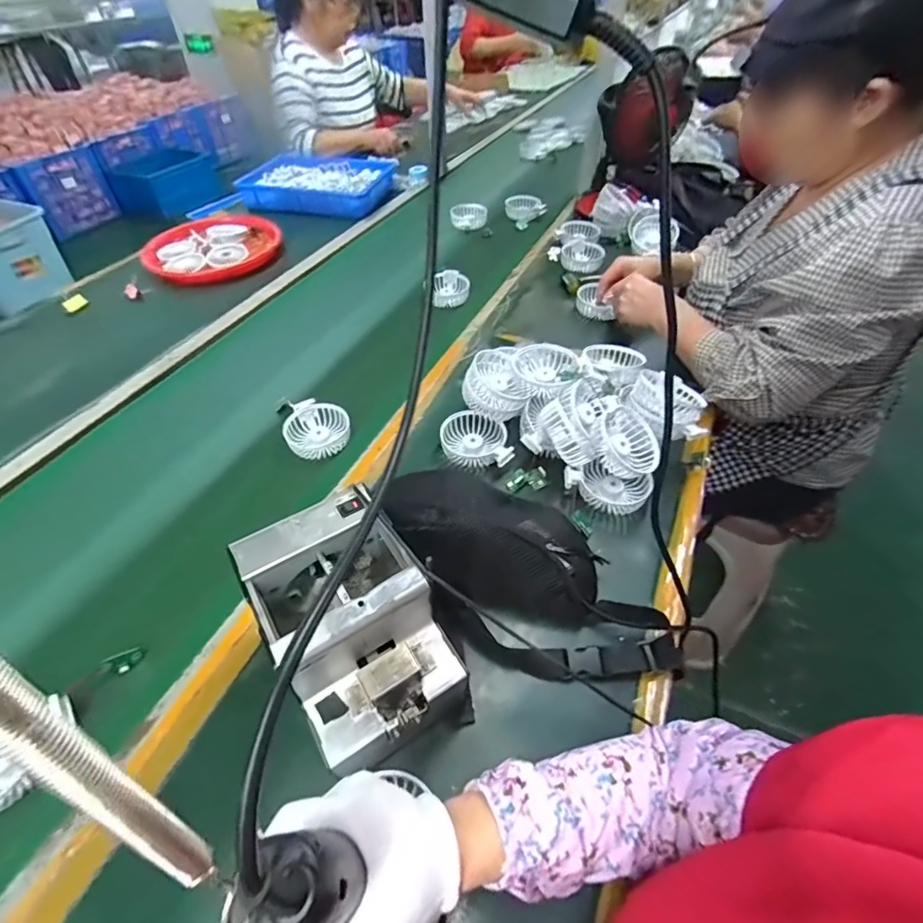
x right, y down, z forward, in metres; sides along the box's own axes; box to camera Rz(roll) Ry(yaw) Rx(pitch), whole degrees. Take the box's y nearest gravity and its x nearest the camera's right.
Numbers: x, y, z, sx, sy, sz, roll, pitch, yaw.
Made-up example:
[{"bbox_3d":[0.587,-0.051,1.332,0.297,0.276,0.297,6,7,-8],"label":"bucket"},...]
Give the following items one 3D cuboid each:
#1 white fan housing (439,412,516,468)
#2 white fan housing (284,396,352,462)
[{"bbox_3d":[0.020,-0.031,0.666,0.098,0.034,0.086,3,48,2],"label":"white fan housing"},{"bbox_3d":[-0.210,-0.045,0.706,0.089,0.053,0.085,0,48,0],"label":"white fan housing"}]

